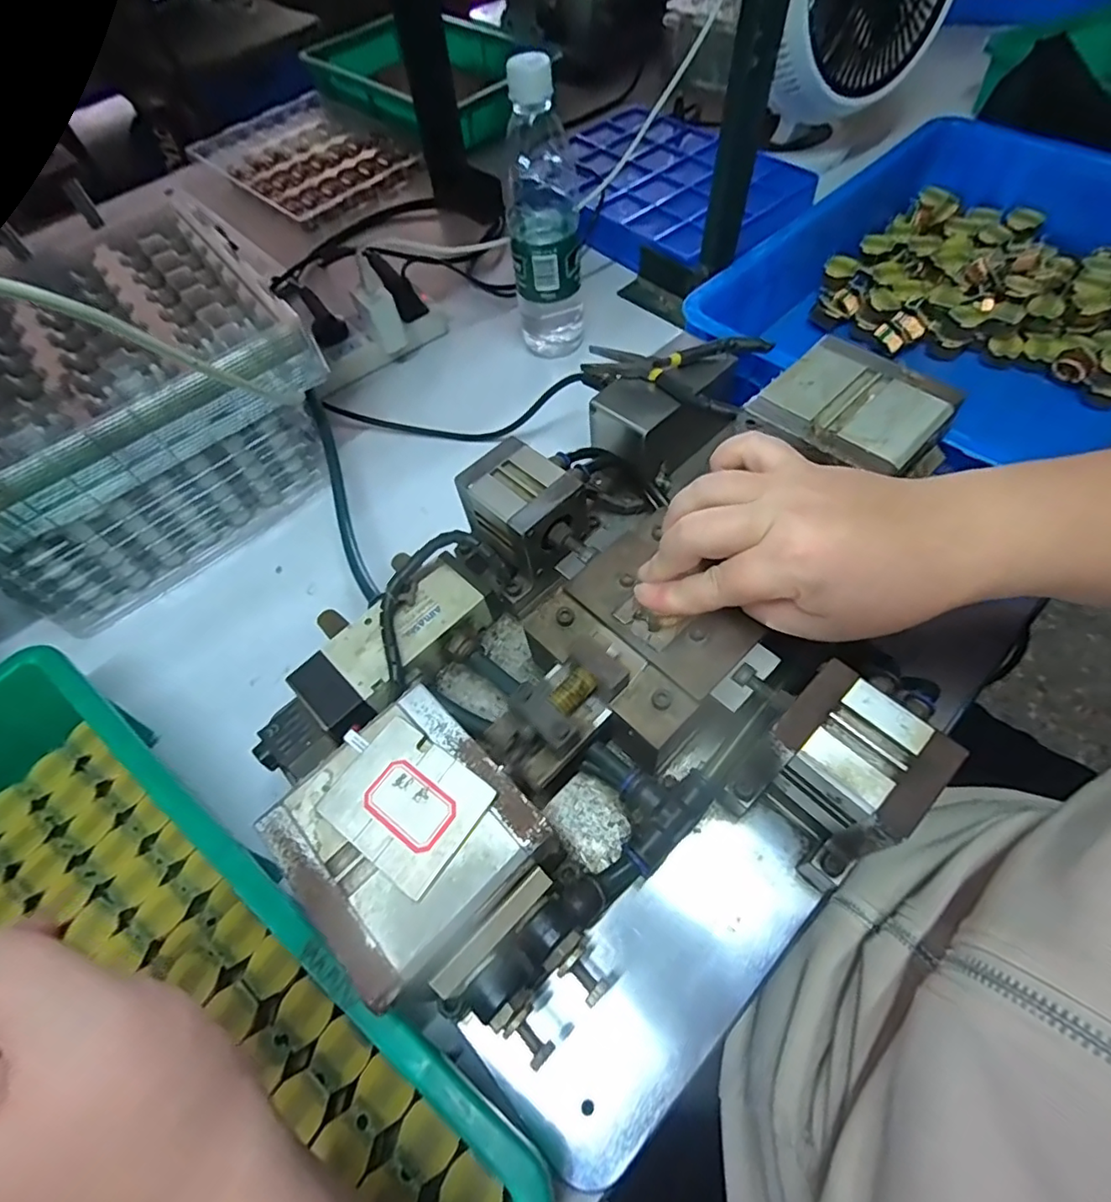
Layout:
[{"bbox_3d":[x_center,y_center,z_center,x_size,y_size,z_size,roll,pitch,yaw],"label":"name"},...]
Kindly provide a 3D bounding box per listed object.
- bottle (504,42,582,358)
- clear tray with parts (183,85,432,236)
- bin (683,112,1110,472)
[{"bbox_3d":[-0.009,-0.338,0.501,0.064,0.209,0.060,-5,59,2],"label":"bottle"},{"bbox_3d":[-0.366,-0.662,0.840,0.335,0.033,0.244,37,69,22],"label":"clear tray with parts"},{"bbox_3d":[0.365,-0.251,0.502,0.405,0.117,0.327,-42,65,-18],"label":"bin"}]

